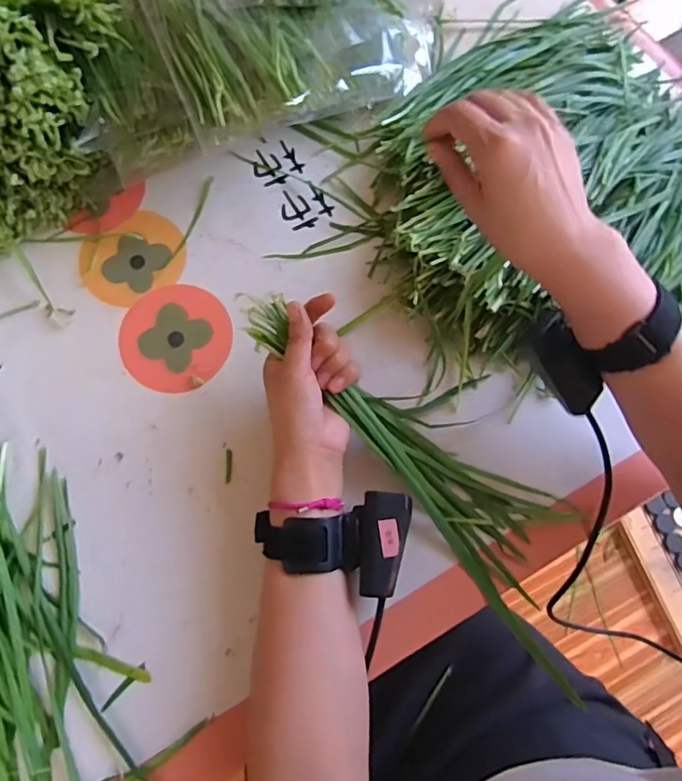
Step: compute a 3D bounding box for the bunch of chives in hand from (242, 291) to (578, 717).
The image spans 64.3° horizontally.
[{"bbox_3d":[0.064,0.050,0.403,0.101,0.058,0.334,-44,89,-13],"label":"bunch of chives in hand"}]

